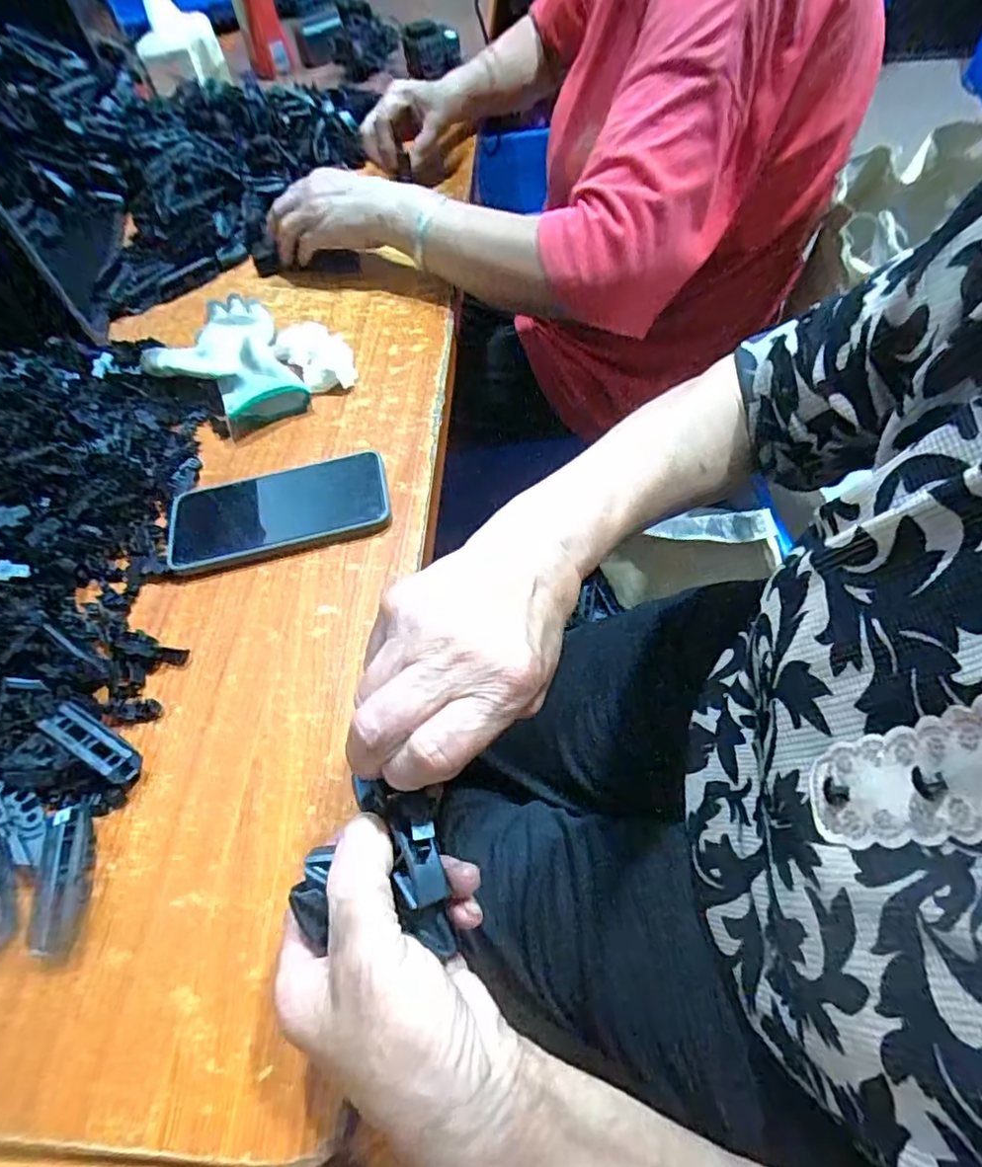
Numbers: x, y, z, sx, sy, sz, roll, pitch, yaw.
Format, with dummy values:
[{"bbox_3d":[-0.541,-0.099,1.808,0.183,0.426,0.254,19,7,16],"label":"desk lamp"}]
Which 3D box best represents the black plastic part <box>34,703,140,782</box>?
[{"bbox_3d":[-0.237,0.094,0.351,0.070,0.013,0.019,24,64,21],"label":"black plastic part"}]

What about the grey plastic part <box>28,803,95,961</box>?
[{"bbox_3d":[-0.228,0.158,0.317,0.024,0.010,0.073,-12,57,0],"label":"grey plastic part"}]

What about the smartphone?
[{"bbox_3d":[-0.160,-0.059,0.446,0.162,0.010,0.077,-14,54,-3],"label":"smartphone"}]

